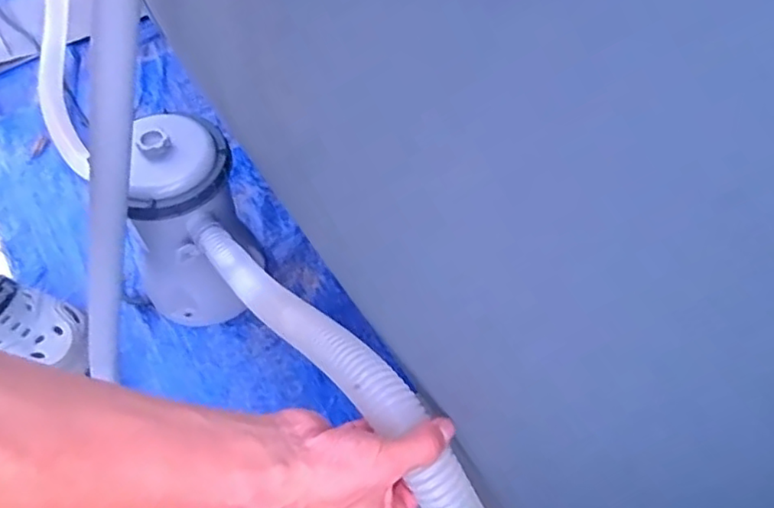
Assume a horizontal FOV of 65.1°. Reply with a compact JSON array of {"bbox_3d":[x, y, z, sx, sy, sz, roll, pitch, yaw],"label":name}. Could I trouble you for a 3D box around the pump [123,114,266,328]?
[{"bbox_3d":[-0.244,-0.035,0.738,0.142,0.247,0.142,-1,55,-1],"label":"pump"}]

